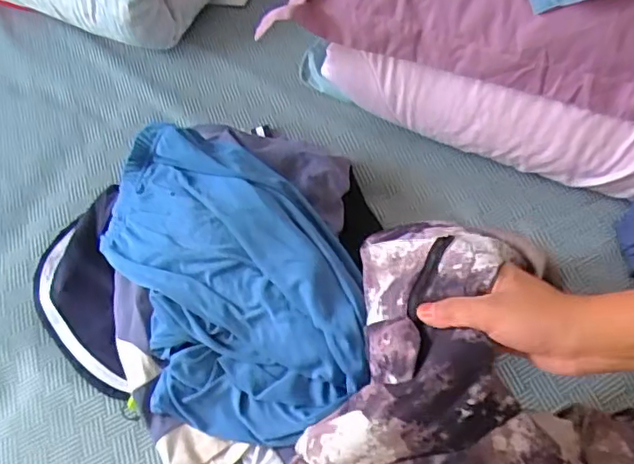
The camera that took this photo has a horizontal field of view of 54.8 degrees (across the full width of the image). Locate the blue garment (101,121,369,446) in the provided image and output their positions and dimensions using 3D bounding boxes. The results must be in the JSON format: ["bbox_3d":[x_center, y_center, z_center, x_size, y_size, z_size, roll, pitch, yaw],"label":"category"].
[{"bbox_3d":[-0.097,0.044,0.710,0.256,0.133,0.354,-21,59,-10],"label":"blue garment"}]

